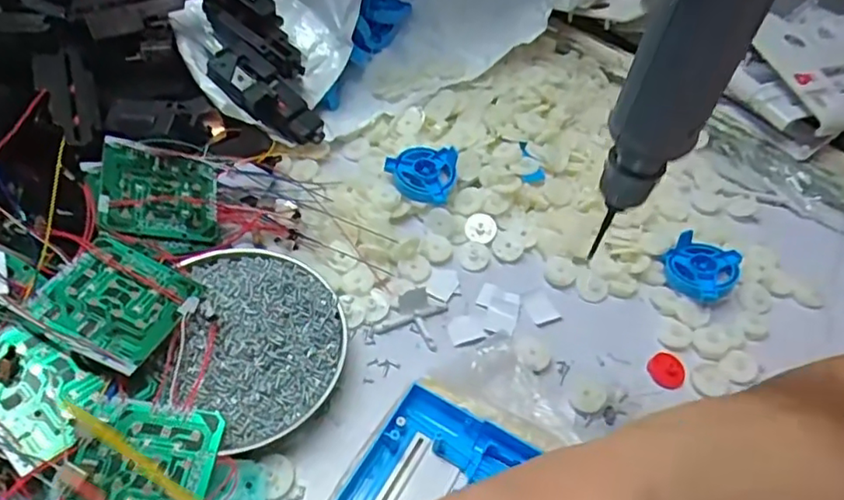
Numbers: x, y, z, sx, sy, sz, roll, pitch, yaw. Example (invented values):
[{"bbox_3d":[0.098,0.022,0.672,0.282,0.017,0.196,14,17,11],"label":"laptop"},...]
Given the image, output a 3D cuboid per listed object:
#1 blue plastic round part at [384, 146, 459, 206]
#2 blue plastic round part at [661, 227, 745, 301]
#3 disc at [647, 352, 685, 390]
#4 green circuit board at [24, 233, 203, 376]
[{"bbox_3d":[-0.001,-0.062,0.468,0.052,0.016,0.050,3,51,-4],"label":"blue plastic round part"},{"bbox_3d":[0.203,0.013,0.441,0.051,0.021,0.048,3,51,-4],"label":"blue plastic round part"},{"bbox_3d":[0.161,0.079,0.400,0.022,0.007,0.024,3,51,-4],"label":"disc"},{"bbox_3d":[-0.174,0.027,0.347,0.070,0.007,0.076,26,43,-2],"label":"green circuit board"}]

